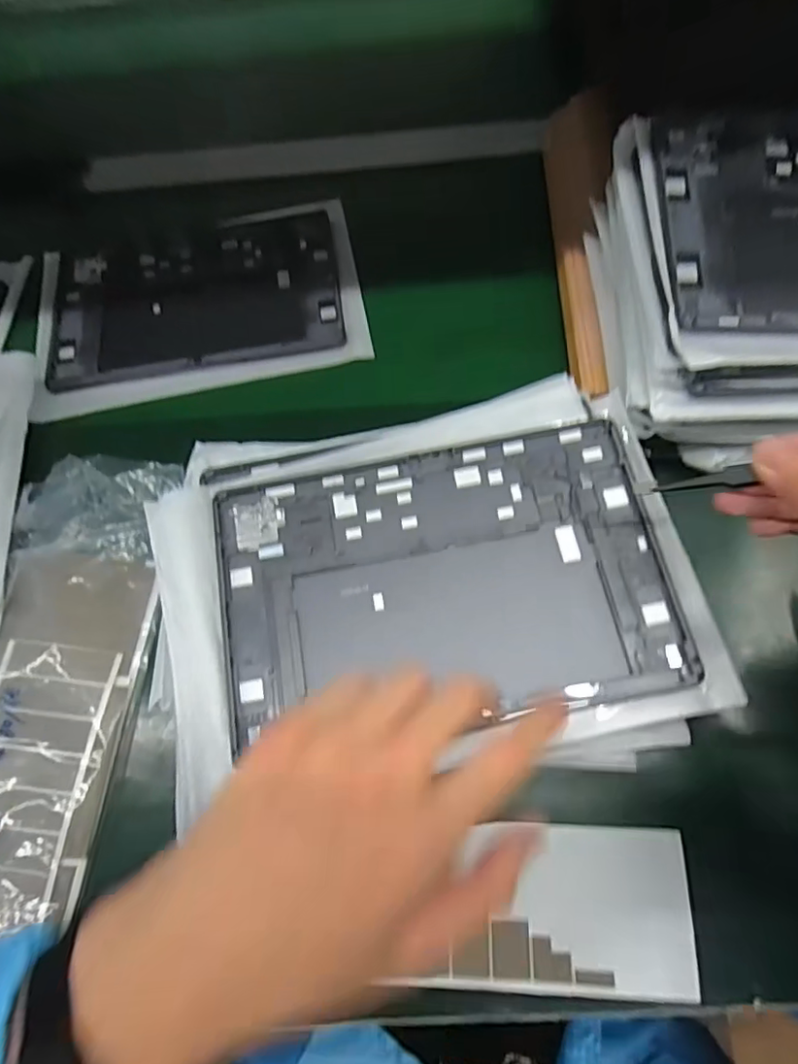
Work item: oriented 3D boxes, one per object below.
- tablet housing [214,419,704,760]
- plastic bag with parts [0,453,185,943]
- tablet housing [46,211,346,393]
[{"bbox_3d":[0.025,0.025,0.341,0.251,0.016,0.160,-10,66,-1],"label":"tablet housing"},{"bbox_3d":[-0.237,0.101,0.371,0.126,0.031,0.335,4,67,5],"label":"plastic bag with parts"},{"bbox_3d":[-0.179,-0.210,0.516,0.250,0.010,0.173,-10,66,-1],"label":"tablet housing"}]

